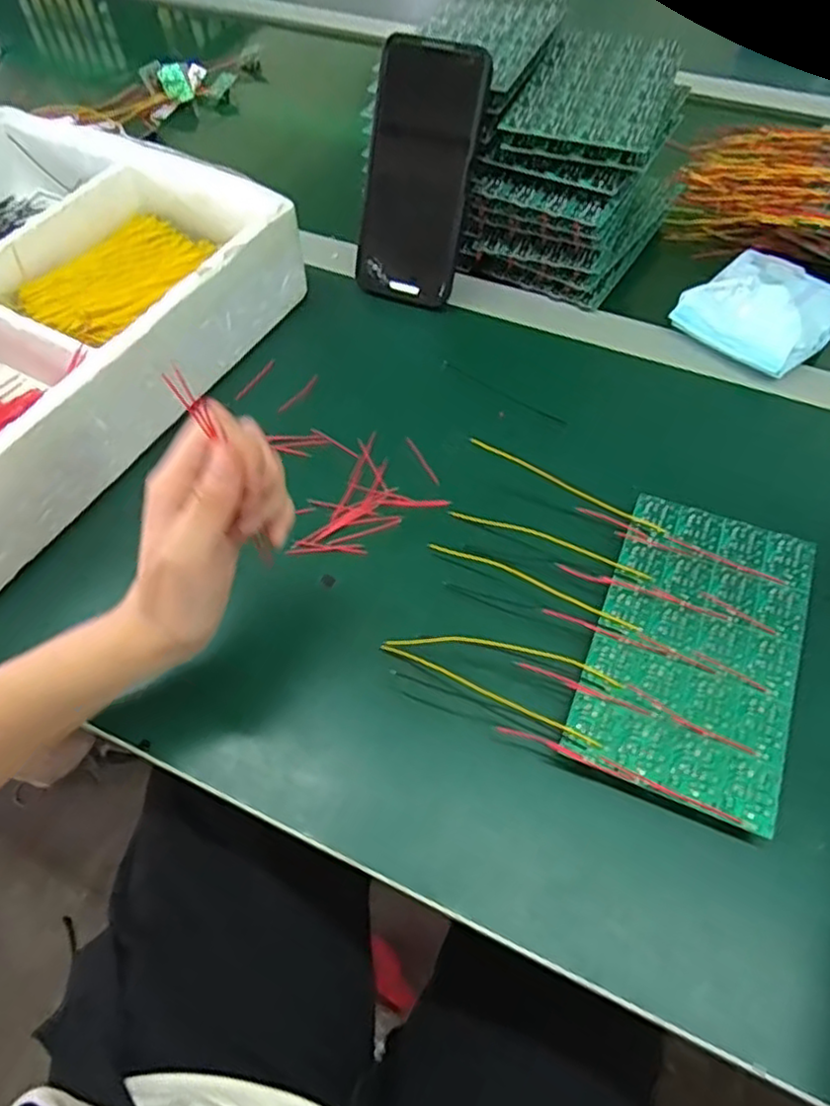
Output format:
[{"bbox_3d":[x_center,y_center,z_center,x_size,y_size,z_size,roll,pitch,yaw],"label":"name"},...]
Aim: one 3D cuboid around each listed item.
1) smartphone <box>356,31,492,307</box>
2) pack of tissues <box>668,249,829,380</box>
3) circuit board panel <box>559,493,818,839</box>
[{"bbox_3d":[0.002,-0.273,0.495,0.074,0.166,0.008,16,34,9],"label":"smartphone"},{"bbox_3d":[0.261,-0.187,0.502,0.107,0.036,0.098,-39,64,-22],"label":"pack of tissues"},{"bbox_3d":[0.152,0.050,0.369,0.101,0.014,0.172,19,59,13],"label":"circuit board panel"}]

